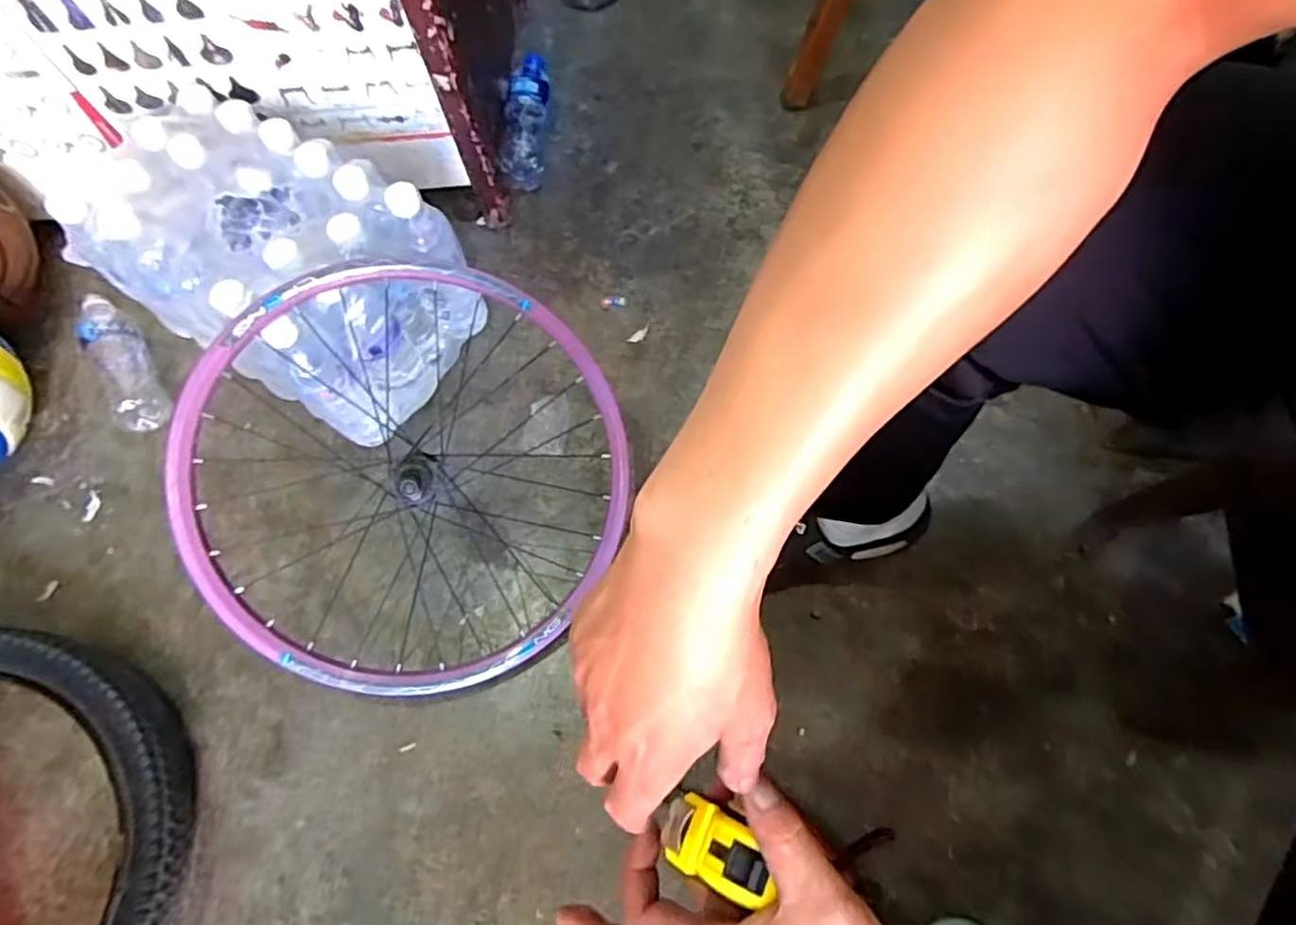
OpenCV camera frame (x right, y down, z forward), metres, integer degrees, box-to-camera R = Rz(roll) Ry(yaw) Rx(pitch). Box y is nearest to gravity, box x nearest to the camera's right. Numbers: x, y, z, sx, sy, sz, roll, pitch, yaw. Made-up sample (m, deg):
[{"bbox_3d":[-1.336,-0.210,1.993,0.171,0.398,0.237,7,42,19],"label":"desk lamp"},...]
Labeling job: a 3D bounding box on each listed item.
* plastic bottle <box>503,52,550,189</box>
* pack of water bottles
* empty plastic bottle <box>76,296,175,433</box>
[{"bbox_3d":[-0.172,-0.488,0.960,0.062,0.059,0.219,-2,67,2],"label":"plastic bottle"},{"bbox_3d":[-0.413,-0.220,0.779,0.393,0.216,0.237,28,72,14],"label":"pack of water bottles"},{"bbox_3d":[-0.654,-0.126,0.840,0.061,0.055,0.205,-32,69,-10],"label":"empty plastic bottle"}]

